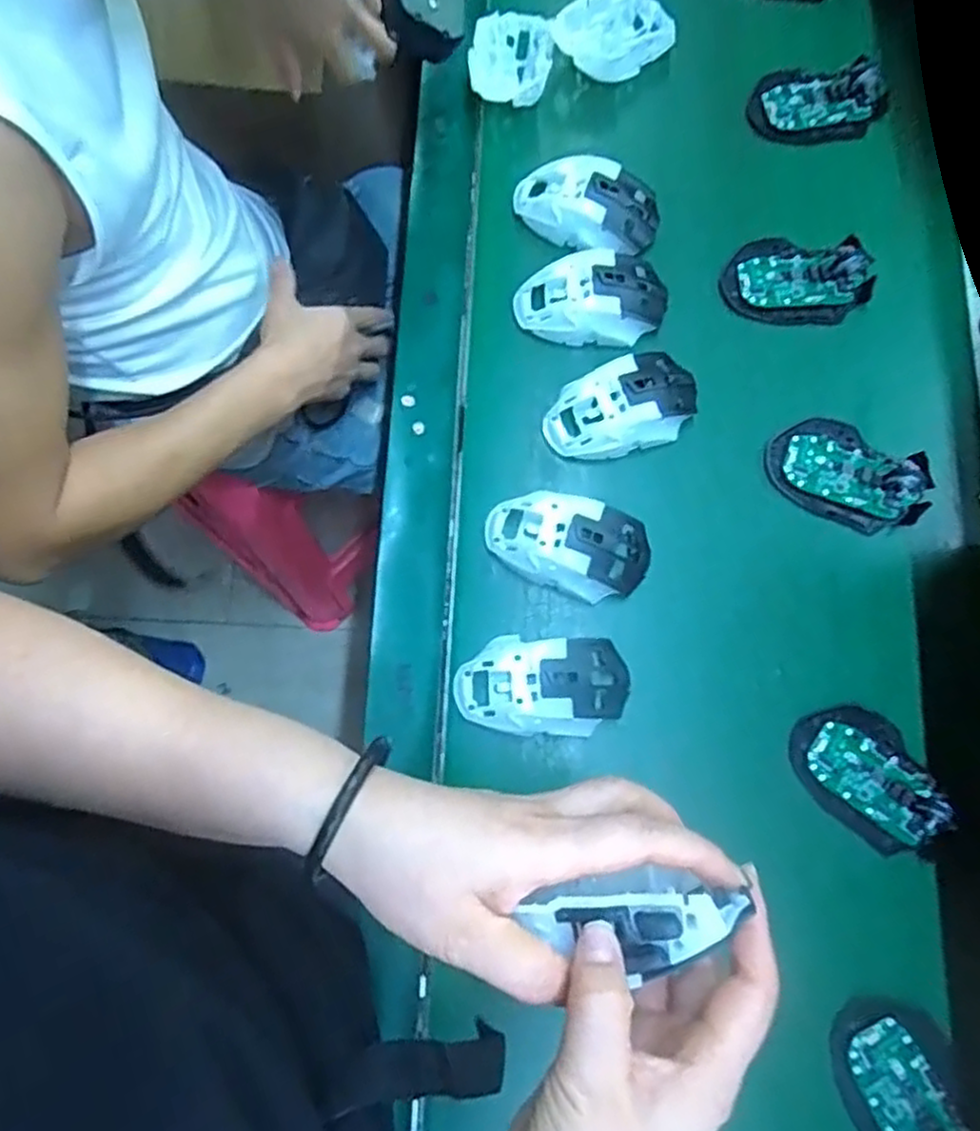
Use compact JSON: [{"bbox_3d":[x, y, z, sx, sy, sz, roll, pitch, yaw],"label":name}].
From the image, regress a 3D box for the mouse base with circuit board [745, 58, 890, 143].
[{"bbox_3d":[0.280,-0.394,0.626,0.112,0.016,0.065,-3,77,0],"label":"mouse base with circuit board"}]

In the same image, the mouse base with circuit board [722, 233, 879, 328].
[{"bbox_3d":[0.246,-0.228,0.583,0.116,0.020,0.068,8,77,3],"label":"mouse base with circuit board"}]

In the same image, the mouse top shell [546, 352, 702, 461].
[{"bbox_3d":[0.099,-0.118,0.549,0.118,0.036,0.068,-24,77,-5],"label":"mouse top shell"}]

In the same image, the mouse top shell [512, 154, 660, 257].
[{"bbox_3d":[0.077,-0.287,0.590,0.119,0.037,0.067,16,77,5],"label":"mouse top shell"}]

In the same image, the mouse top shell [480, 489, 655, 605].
[{"bbox_3d":[0.055,-0.016,0.523,0.115,0.038,0.061,14,77,4],"label":"mouse top shell"}]

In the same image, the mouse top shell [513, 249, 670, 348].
[{"bbox_3d":[0.081,-0.204,0.570,0.114,0.039,0.067,-15,77,-3],"label":"mouse top shell"}]

